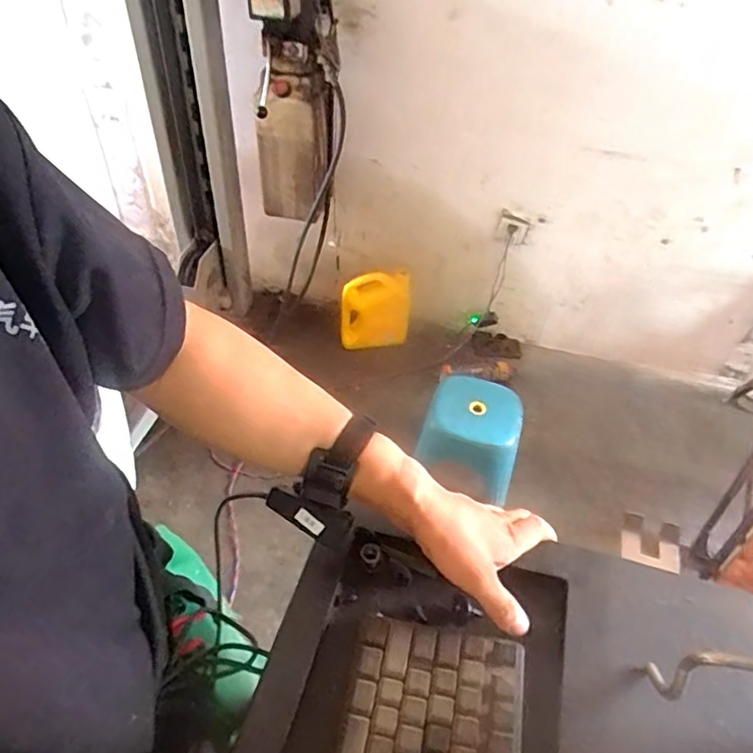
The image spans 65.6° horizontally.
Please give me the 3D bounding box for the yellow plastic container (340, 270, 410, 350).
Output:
[{"bbox_3d":[-0.006,-0.205,1.958,0.230,0.271,0.113,4,46,0],"label":"yellow plastic container"}]

